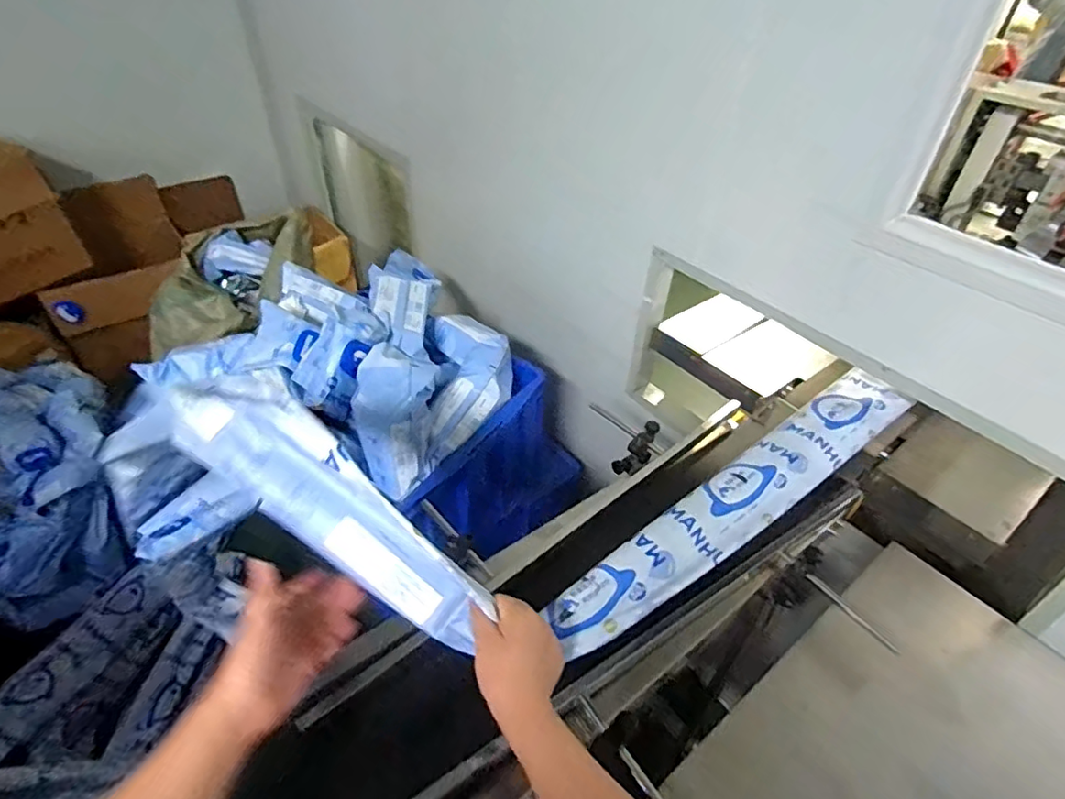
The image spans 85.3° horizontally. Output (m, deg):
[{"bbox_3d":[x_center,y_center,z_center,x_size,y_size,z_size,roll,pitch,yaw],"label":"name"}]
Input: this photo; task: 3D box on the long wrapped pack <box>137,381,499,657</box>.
[{"bbox_3d":[-0.190,0.084,0.528,0.356,0.074,0.083,38,50,3],"label":"long wrapped pack"}]

